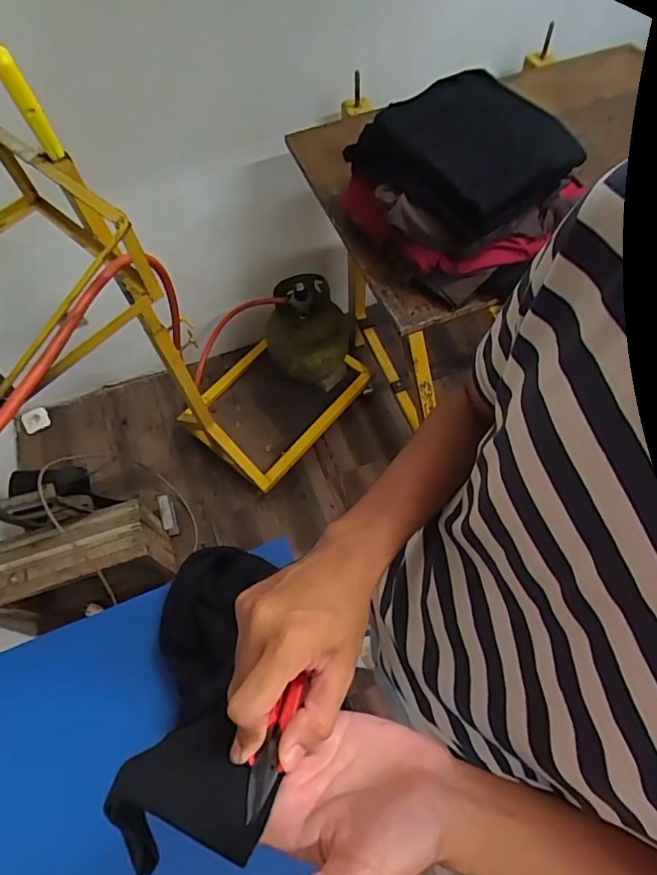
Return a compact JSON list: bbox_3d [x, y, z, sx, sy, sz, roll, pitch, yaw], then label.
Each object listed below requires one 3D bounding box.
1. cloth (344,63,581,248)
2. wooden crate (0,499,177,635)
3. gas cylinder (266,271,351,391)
[{"bbox_3d":[0.214,-0.480,0.849,0.252,0.087,0.298,-38,68,-16],"label":"cloth"},{"bbox_3d":[-0.648,0.350,1.351,0.428,0.291,0.171,-19,64,-7],"label":"wooden crate"},{"bbox_3d":[-0.057,-0.297,1.572,0.248,0.354,0.229,-3,63,1],"label":"gas cylinder"}]

